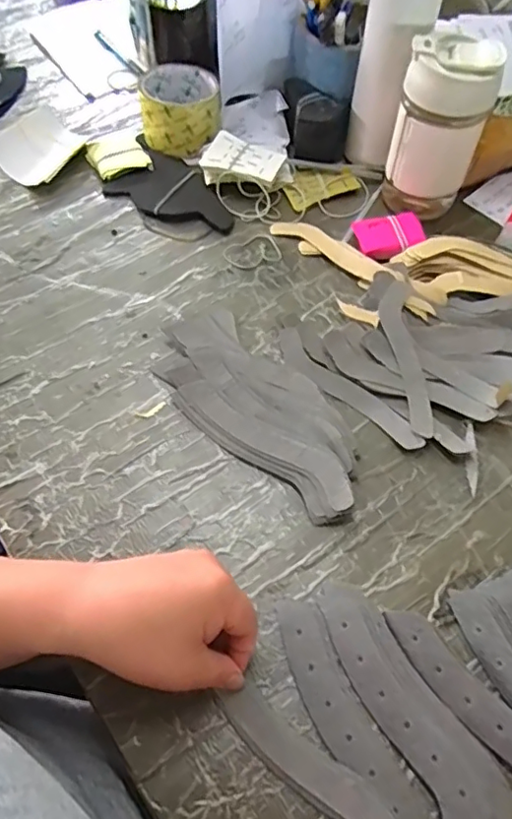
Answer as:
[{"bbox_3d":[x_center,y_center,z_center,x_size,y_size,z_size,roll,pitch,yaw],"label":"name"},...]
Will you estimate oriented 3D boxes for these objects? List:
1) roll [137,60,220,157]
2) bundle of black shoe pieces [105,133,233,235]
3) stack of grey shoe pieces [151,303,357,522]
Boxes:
[{"bbox_3d":[-0.087,-0.342,0.649,0.089,0.058,0.091,-8,59,-5],"label":"roll"},{"bbox_3d":[-0.086,-0.241,0.619,0.157,0.011,0.088,27,62,15],"label":"bundle of black shoe pieces"},{"bbox_3d":[0.004,-0.005,0.472,0.095,0.021,0.217,-39,67,-21],"label":"stack of grey shoe pieces"}]

